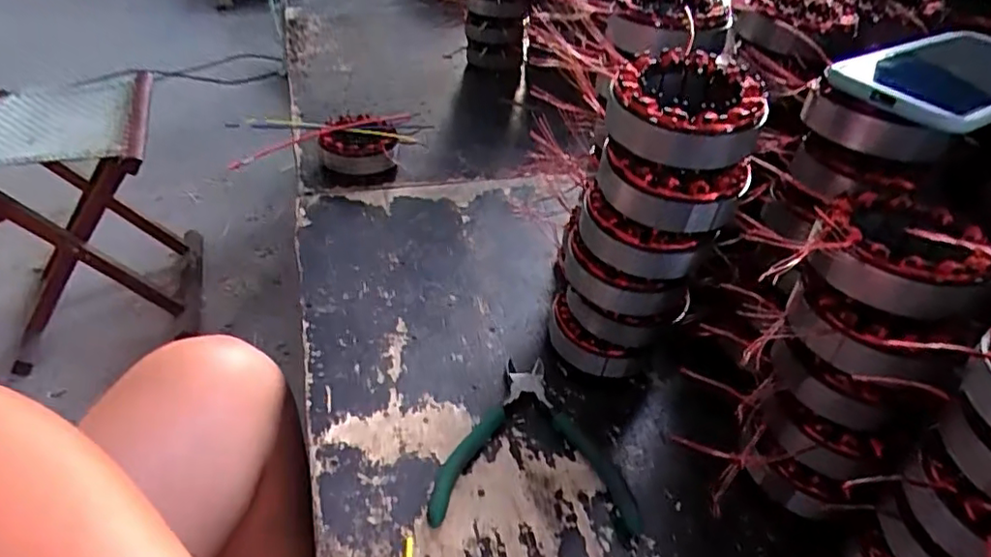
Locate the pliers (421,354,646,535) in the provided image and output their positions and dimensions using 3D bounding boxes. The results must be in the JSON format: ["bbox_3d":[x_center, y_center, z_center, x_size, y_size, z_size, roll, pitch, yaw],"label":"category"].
[{"bbox_3d":[0.025,0.109,0.427,0.132,0.009,0.132,2,40,-3],"label":"pliers"}]

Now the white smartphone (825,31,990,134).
[{"bbox_3d":[0.284,-0.123,0.377,0.166,0.014,0.088,-18,45,-23],"label":"white smartphone"}]

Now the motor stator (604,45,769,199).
[{"bbox_3d":[0.107,-0.094,0.364,0.094,0.052,0.087,15,41,12],"label":"motor stator"}]

